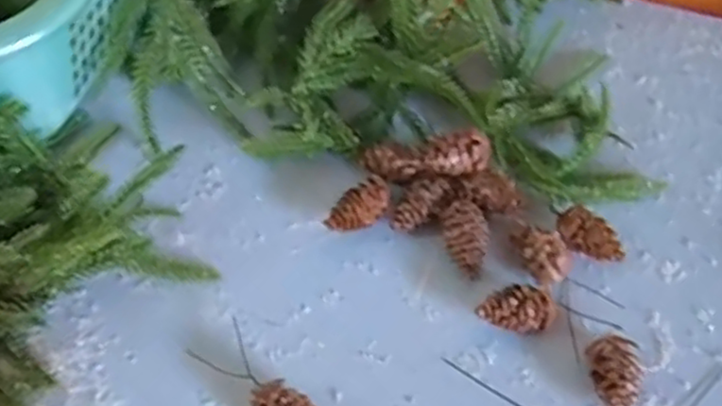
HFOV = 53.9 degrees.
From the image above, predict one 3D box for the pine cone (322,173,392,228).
[{"bbox_3d":[0.001,0.004,0.357,0.019,0.022,0.039,37,63,20],"label":"pine cone"}]

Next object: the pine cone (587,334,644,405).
[{"bbox_3d":[0.113,0.078,0.316,0.024,0.020,0.036,15,58,8],"label":"pine cone"}]

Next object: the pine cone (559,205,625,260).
[{"bbox_3d":[0.113,0.019,0.353,0.034,0.022,0.022,34,62,18],"label":"pine cone"}]

